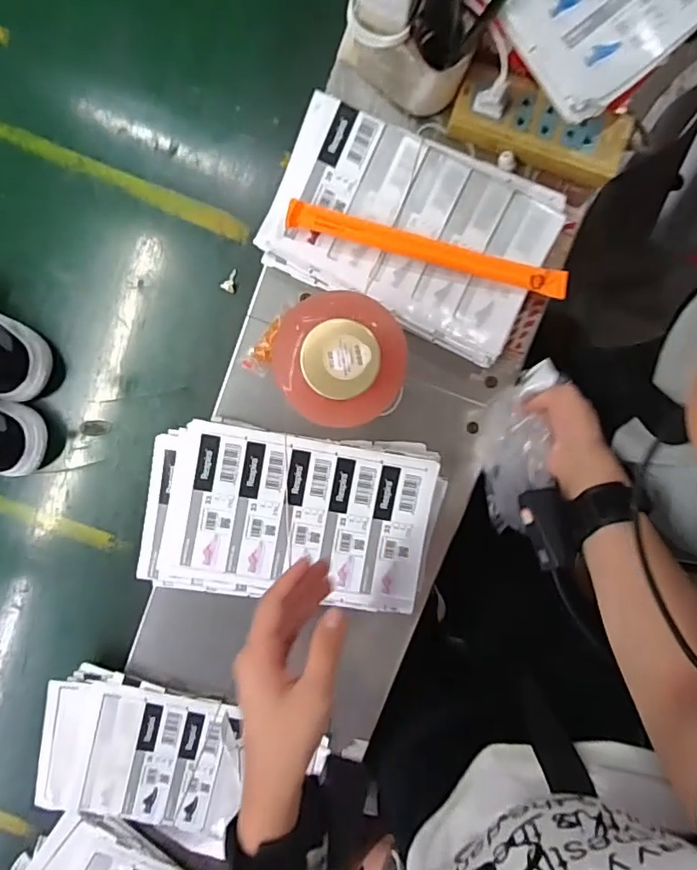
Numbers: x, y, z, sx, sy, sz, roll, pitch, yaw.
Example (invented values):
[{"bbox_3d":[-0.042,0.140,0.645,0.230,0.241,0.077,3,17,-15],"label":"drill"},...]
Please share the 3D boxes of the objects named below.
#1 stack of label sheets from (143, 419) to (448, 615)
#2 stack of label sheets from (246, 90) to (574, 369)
[{"bbox_3d":[-0.054,0.077,0.537,0.283,0.044,0.161,7,97,-3],"label":"stack of label sheets"},{"bbox_3d":[0.057,-0.188,0.500,0.247,0.017,0.162,24,96,-5],"label":"stack of label sheets"}]

